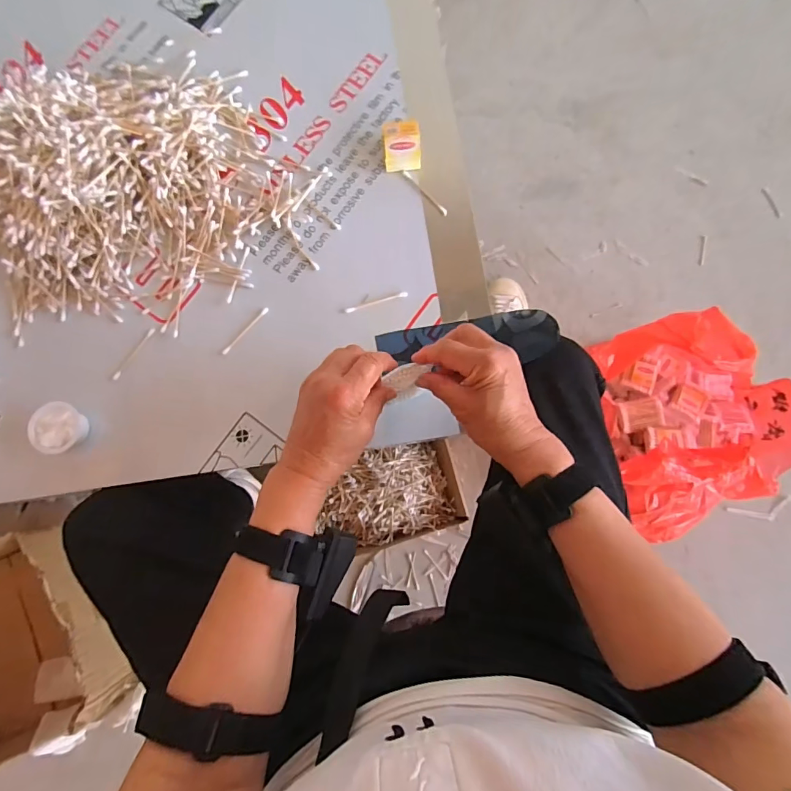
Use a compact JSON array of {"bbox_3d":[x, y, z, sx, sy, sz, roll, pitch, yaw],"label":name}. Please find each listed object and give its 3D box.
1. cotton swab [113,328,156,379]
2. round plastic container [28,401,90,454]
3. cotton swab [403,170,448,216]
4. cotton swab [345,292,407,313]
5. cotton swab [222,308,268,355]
[{"bbox_3d":[-0.298,-0.048,0.492,0.007,0.004,0.071,36,85,8],"label":"cotton swab"},{"bbox_3d":[-0.365,0.036,0.468,0.052,0.026,0.052,-1,82,4],"label":"round plastic container"},{"bbox_3d":[0.035,-0.237,0.507,0.007,0.006,0.075,-41,81,-3],"label":"cotton swab"},{"bbox_3d":[-0.021,-0.105,0.487,0.072,0.004,0.006,-17,81,1],"label":"cotton swab"},{"bbox_3d":[-0.172,-0.074,0.494,0.007,0.004,0.071,41,86,8],"label":"cotton swab"}]

